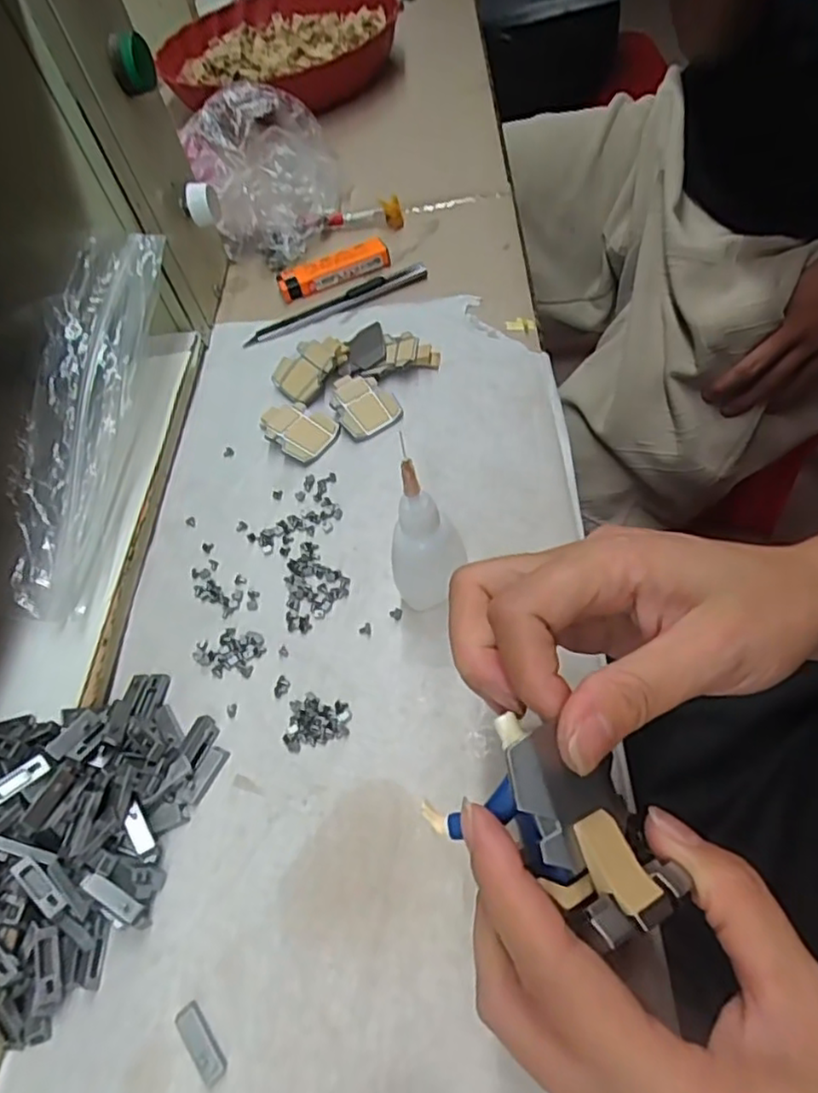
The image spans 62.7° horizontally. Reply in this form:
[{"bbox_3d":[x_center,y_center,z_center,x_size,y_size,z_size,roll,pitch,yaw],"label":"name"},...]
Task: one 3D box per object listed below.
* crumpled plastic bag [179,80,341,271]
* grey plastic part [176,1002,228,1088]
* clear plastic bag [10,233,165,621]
[{"bbox_3d":[-0.103,-0.270,0.481,0.100,0.073,0.109,-12,54,2],"label":"crumpled plastic bag"},{"bbox_3d":[-0.071,0.169,0.229,0.009,0.007,0.025,-39,57,-17],"label":"grey plastic part"},{"bbox_3d":[-0.162,-0.073,0.337,0.046,0.079,0.202,4,55,5],"label":"clear plastic bag"}]

